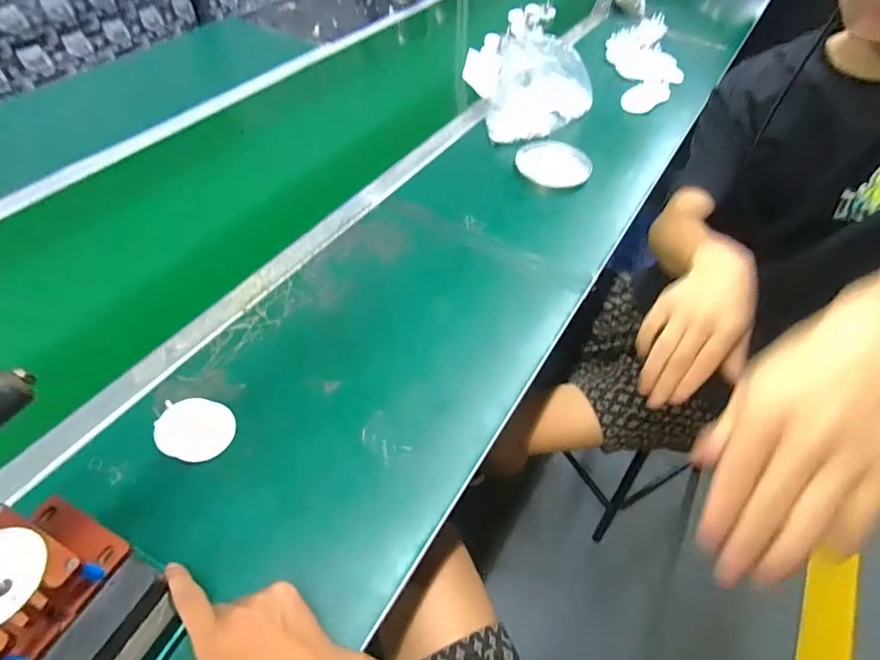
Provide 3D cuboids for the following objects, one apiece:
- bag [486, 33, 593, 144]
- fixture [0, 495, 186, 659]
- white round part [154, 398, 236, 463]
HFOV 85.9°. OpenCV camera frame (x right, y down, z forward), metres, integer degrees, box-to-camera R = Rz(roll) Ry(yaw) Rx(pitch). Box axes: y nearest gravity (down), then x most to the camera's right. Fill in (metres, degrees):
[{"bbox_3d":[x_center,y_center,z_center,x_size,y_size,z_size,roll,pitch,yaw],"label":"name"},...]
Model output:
[{"bbox_3d":[0.192,-0.457,0.900,0.200,0.099,0.238,13,52,6],"label":"bag"},{"bbox_3d":[-0.276,0.205,0.346,0.136,0.096,0.107,26,56,14],"label":"fixture"},{"bbox_3d":[-0.255,0.104,0.495,0.074,0.018,0.064,14,54,6],"label":"white round part"}]

